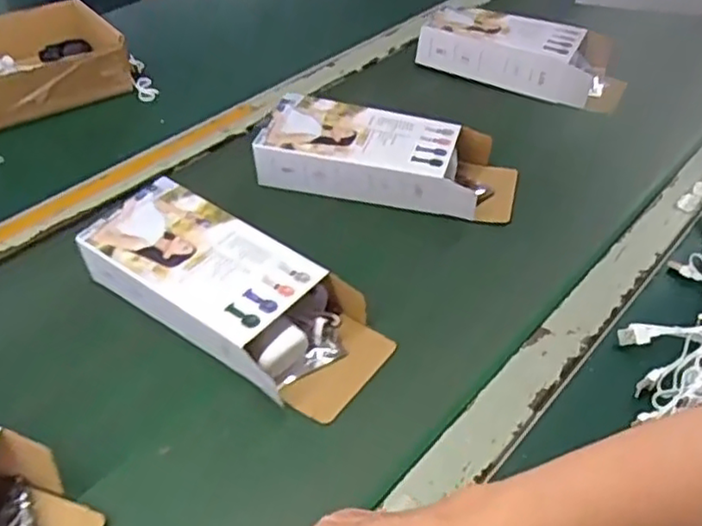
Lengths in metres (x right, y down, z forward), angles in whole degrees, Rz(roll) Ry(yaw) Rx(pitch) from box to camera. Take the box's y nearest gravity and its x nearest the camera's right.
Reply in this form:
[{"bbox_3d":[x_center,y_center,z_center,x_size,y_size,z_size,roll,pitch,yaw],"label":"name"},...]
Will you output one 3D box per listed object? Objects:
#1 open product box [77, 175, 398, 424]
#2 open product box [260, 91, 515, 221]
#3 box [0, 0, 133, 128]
[{"bbox_3d":[-0.097,0.024,0.544,0.256,0.054,0.107,25,49,22],"label":"open product box"},{"bbox_3d":[0.042,-0.103,0.683,0.268,0.060,0.111,10,45,9],"label":"open product box"},{"bbox_3d":[-0.410,-0.253,0.841,0.219,0.060,0.223,-23,49,-23],"label":"box"}]

